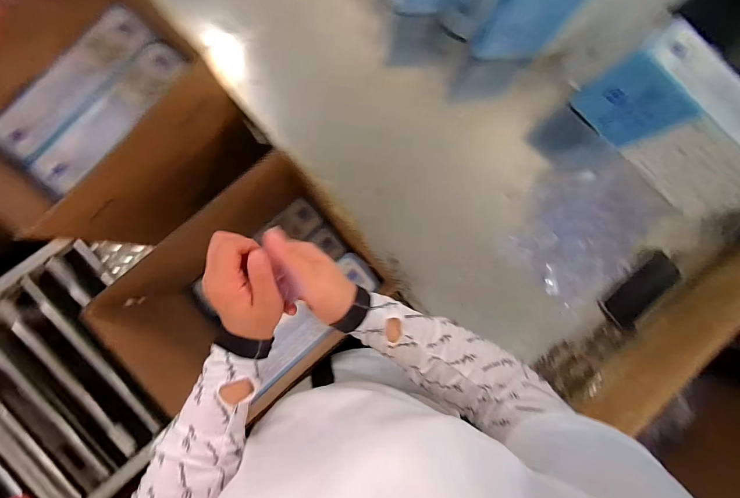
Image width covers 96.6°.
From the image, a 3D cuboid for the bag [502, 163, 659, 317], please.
[{"bbox_3d":[0.392,-0.033,0.610,0.230,0.057,0.268,42,84,-2],"label":"bag"}]

